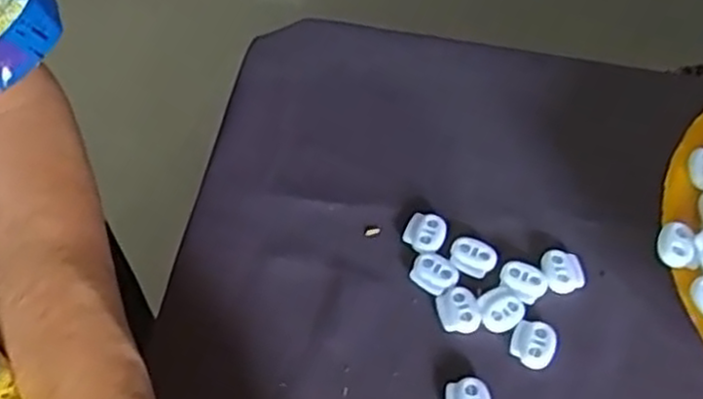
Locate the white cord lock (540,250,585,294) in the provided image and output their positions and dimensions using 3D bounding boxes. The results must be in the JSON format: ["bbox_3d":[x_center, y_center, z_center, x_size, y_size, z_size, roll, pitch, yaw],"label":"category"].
[{"bbox_3d":[0.102,0.035,0.366,0.019,0.006,0.021,-13,57,-12],"label":"white cord lock"}]

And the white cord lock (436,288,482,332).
[{"bbox_3d":[0.050,0.051,0.351,0.018,0.004,0.022,-6,56,-8],"label":"white cord lock"}]

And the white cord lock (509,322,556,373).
[{"bbox_3d":[0.083,0.066,0.344,0.020,0.005,0.022,24,58,12],"label":"white cord lock"}]

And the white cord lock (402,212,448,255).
[{"bbox_3d":[0.037,0.017,0.374,0.020,0.005,0.021,22,57,11],"label":"white cord lock"}]

